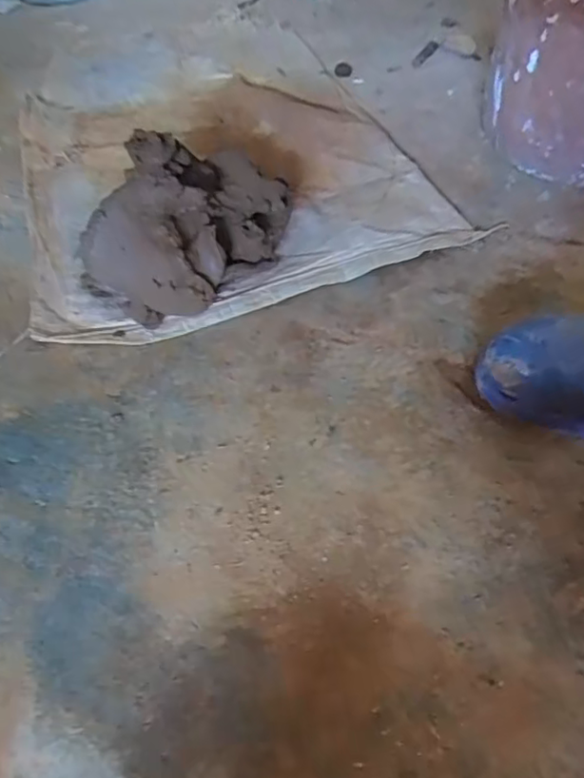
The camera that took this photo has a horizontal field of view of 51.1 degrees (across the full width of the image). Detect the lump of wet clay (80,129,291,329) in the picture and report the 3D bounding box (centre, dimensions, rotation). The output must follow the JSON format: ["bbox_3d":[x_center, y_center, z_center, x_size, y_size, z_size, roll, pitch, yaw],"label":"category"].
[{"bbox_3d":[-0.091,-0.165,0.597,0.118,0.136,0.193,26,56,22],"label":"lump of wet clay"}]

